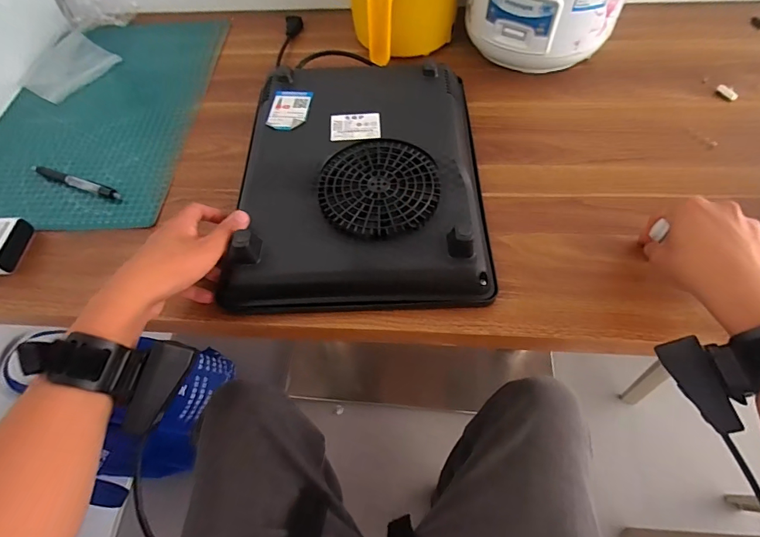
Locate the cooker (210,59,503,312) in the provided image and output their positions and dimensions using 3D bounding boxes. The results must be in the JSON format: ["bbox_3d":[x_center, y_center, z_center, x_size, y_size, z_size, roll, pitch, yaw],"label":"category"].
[{"bbox_3d":[-0.026,-0.110,0.456,0.268,0.052,0.315,0,58,3],"label":"cooker"}]

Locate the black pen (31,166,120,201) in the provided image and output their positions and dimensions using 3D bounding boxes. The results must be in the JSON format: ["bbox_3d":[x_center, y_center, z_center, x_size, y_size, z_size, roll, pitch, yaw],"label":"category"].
[{"bbox_3d":[-0.378,-0.108,0.509,0.136,0.011,0.014,17,60,13],"label":"black pen"}]

